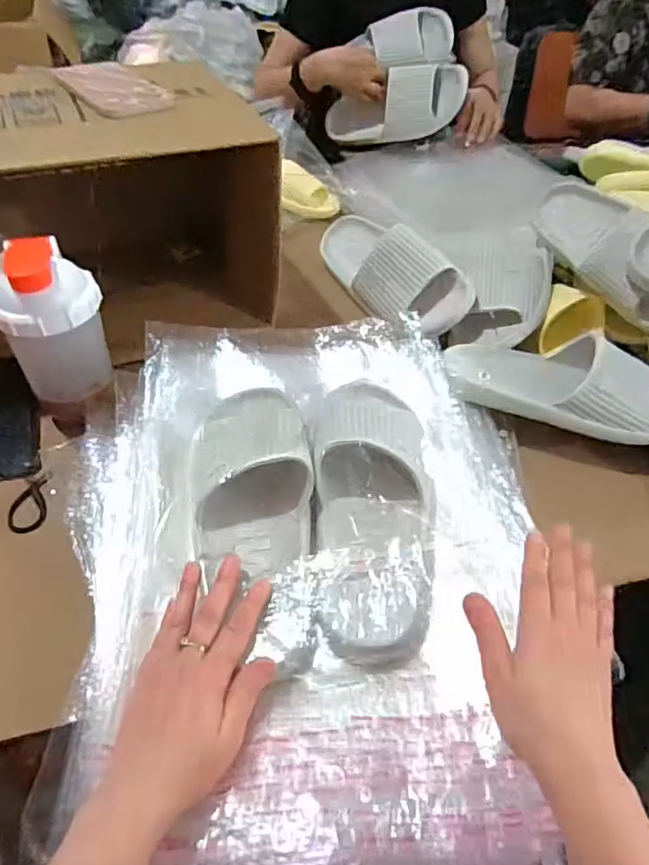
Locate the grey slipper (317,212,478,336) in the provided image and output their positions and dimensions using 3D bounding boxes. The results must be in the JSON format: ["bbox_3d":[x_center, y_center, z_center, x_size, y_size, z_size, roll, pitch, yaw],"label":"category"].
[{"bbox_3d":[0.083,-0.242,0.807,0.093,0.089,0.299,-23,52,-21],"label":"grey slipper"}]

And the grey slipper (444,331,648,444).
[{"bbox_3d":[0.266,-0.057,0.633,0.264,0.065,0.104,11,48,9],"label":"grey slipper"}]

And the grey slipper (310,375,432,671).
[{"bbox_3d":[0.046,0.059,0.498,0.104,0.062,0.250,1,60,0],"label":"grey slipper"}]

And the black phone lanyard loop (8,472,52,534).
[{"bbox_3d":[-0.285,0.068,0.563,0.033,0.011,0.064,-1,47,-2],"label":"black phone lanyard loop"}]

